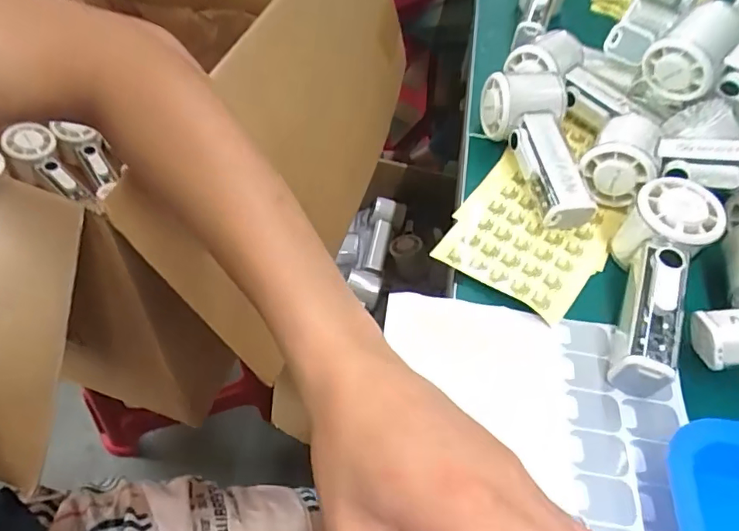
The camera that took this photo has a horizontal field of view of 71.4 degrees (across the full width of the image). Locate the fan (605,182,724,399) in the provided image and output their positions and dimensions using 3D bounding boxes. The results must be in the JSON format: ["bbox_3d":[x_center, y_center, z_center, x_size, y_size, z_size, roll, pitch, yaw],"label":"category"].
[{"bbox_3d":[0.197,0.013,0.351,0.057,0.059,0.154,20,67,9],"label":"fan"}]

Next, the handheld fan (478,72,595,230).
[{"bbox_3d":[0.139,-0.099,0.425,0.066,0.051,0.143,-2,54,-7],"label":"handheld fan"}]

